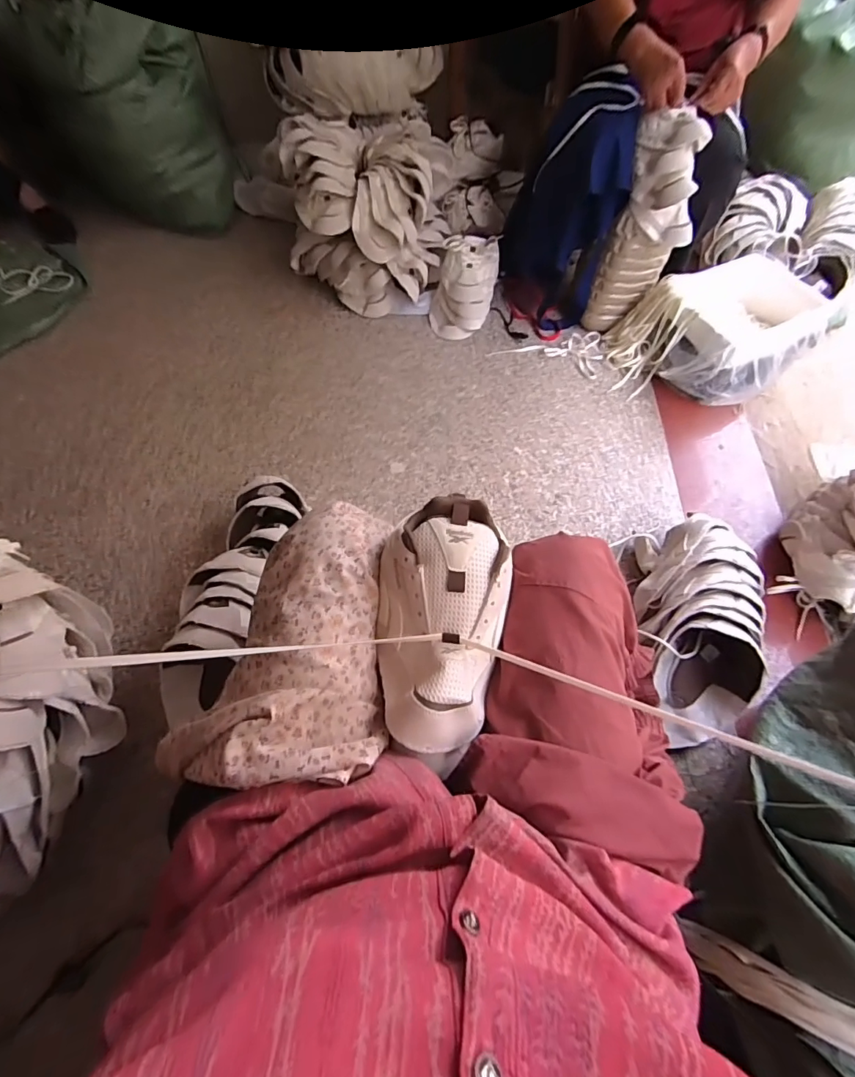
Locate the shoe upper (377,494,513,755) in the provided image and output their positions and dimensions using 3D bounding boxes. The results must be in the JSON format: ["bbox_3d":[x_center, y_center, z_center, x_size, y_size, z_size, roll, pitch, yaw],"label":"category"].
[{"bbox_3d":[0.016,0.065,0.424,0.119,0.067,0.224,1,61,-3],"label":"shoe upper"}]

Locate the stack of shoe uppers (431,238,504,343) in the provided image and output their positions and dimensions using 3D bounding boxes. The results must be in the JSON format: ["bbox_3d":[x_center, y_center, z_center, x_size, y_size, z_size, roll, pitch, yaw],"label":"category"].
[{"bbox_3d":[0.099,-0.674,1.248,0.152,0.156,0.213,15,61,4],"label":"stack of shoe uppers"}]

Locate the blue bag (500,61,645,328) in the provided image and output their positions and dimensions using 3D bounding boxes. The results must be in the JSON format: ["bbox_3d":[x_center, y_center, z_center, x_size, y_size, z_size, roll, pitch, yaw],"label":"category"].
[{"bbox_3d":[0.341,-0.796,1.166,0.160,0.445,0.289,-24,65,-16],"label":"blue bag"}]

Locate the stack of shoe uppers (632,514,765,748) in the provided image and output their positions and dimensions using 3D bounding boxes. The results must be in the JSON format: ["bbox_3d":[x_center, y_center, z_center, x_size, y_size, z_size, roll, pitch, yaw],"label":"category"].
[{"bbox_3d":[0.468,0.144,0.819,0.187,0.139,0.381,10,61,2],"label":"stack of shoe uppers"}]

